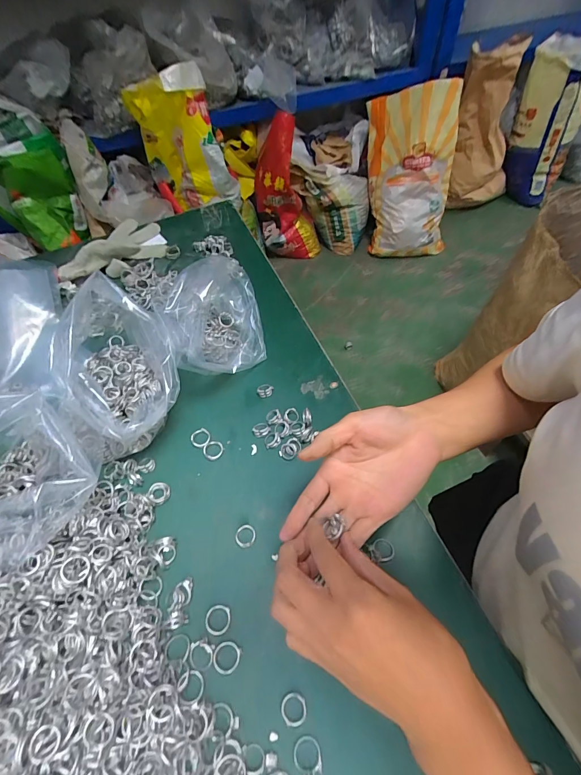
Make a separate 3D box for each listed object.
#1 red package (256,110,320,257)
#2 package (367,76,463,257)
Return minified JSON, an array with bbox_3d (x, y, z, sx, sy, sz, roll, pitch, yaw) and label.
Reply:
[{"bbox_3d":[-0.003,-0.889,1.677,0.291,0.593,0.143,-23,57,-13],"label":"red package"},{"bbox_3d":[0.549,-0.953,1.654,0.365,0.665,0.161,-1,26,12],"label":"package"}]

